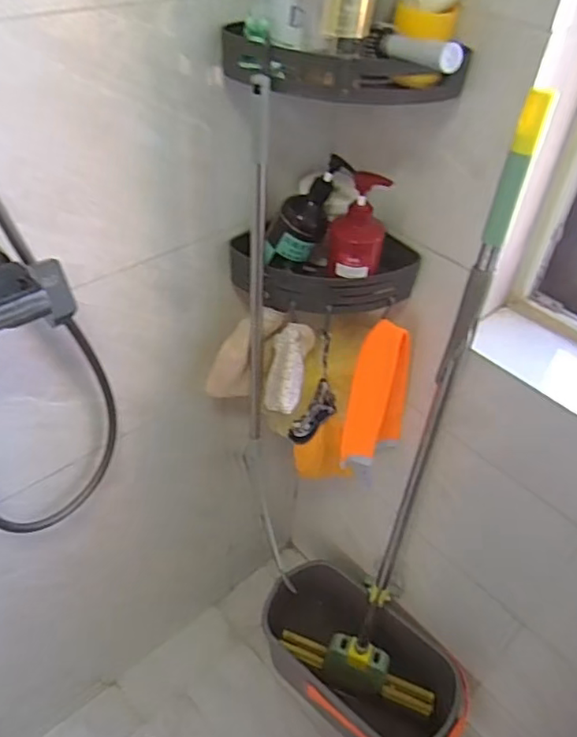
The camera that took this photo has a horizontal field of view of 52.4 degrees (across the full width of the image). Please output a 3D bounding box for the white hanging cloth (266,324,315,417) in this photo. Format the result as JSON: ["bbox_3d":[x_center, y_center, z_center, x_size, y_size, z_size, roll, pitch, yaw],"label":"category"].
[{"bbox_3d":[-0.006,0.003,0.909,0.061,0.150,0.061,14,13,11],"label":"white hanging cloth"}]

